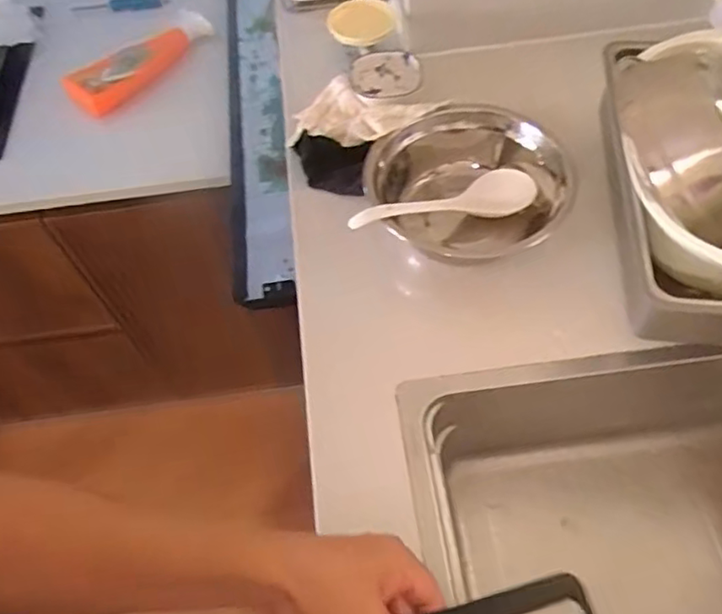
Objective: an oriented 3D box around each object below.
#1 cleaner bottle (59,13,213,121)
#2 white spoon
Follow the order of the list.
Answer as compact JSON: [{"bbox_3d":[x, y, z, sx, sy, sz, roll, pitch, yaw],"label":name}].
[{"bbox_3d":[-0.318,-0.365,0.893,0.084,0.040,0.234,28,64,20],"label":"cleaner bottle"},{"bbox_3d":[0.084,-0.115,0.630,0.213,0.031,0.054,-11,56,-24],"label":"white spoon"}]

